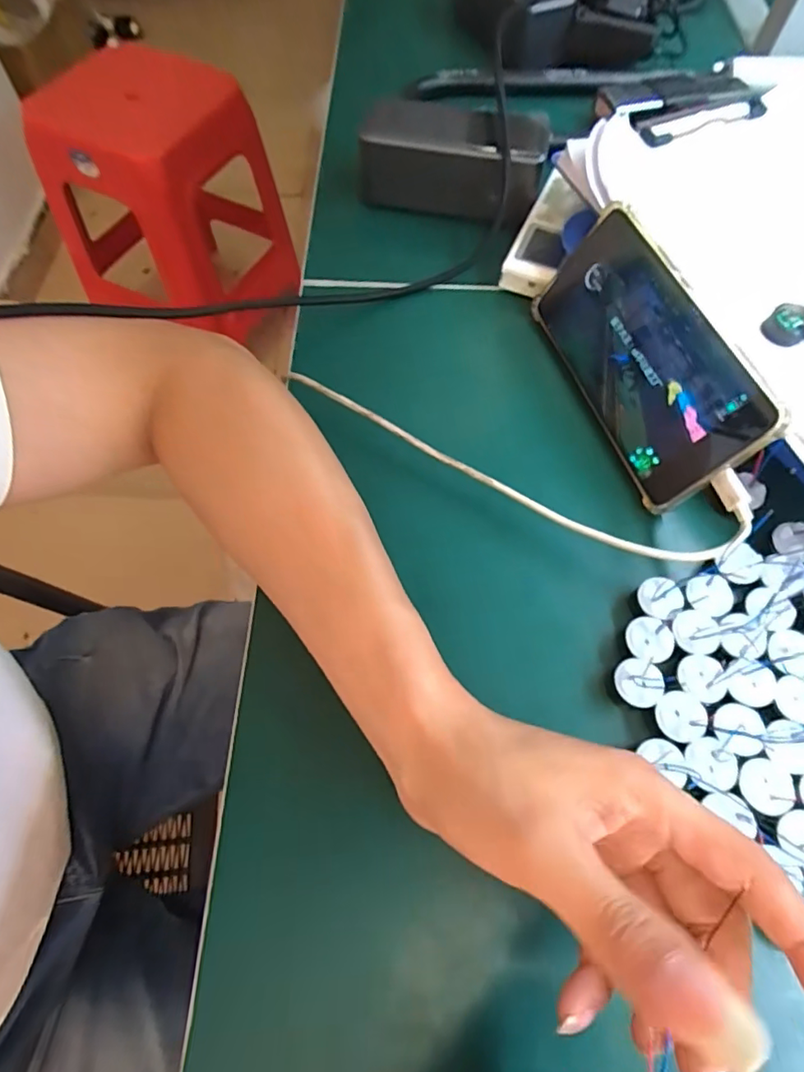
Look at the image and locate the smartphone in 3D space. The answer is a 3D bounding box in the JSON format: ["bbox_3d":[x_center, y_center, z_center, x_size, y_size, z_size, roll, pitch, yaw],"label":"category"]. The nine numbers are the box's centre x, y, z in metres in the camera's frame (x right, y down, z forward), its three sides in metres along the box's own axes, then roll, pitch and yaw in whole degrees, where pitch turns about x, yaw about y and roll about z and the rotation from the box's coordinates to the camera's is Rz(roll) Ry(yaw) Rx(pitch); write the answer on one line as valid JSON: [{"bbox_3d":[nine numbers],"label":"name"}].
[{"bbox_3d":[0.133,-0.102,0.313,0.010,0.080,0.167,-2,61,-34],"label":"smartphone"}]

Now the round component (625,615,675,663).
[{"bbox_3d":[0.119,0.050,0.266,0.021,0.004,0.022,-7,64,-5],"label":"round component"}]

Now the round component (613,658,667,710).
[{"bbox_3d":[0.110,0.068,0.258,0.022,0.004,0.022,-5,64,-4],"label":"round component"}]

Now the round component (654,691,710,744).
[{"bbox_3d":[0.127,0.082,0.250,0.022,0.004,0.022,1,64,-1],"label":"round component"}]

